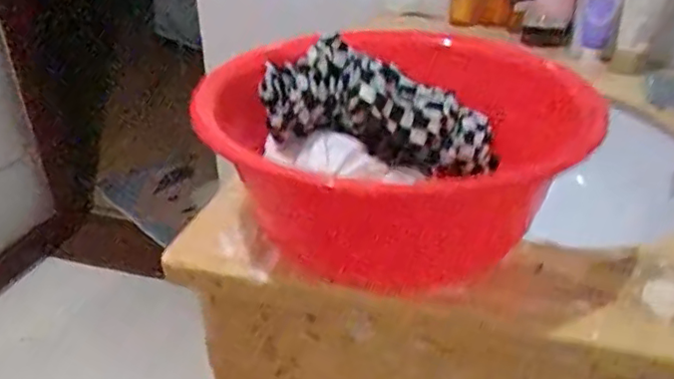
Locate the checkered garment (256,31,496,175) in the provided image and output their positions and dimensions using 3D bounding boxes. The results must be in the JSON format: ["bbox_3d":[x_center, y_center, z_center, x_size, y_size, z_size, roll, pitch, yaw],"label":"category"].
[{"bbox_3d":[0.044,-0.072,0.550,0.223,0.080,0.087,17,29,-12],"label":"checkered garment"}]

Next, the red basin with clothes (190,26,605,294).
[{"bbox_3d":[0.063,-0.062,0.569,0.287,0.134,0.303,17,35,26],"label":"red basin with clothes"}]

